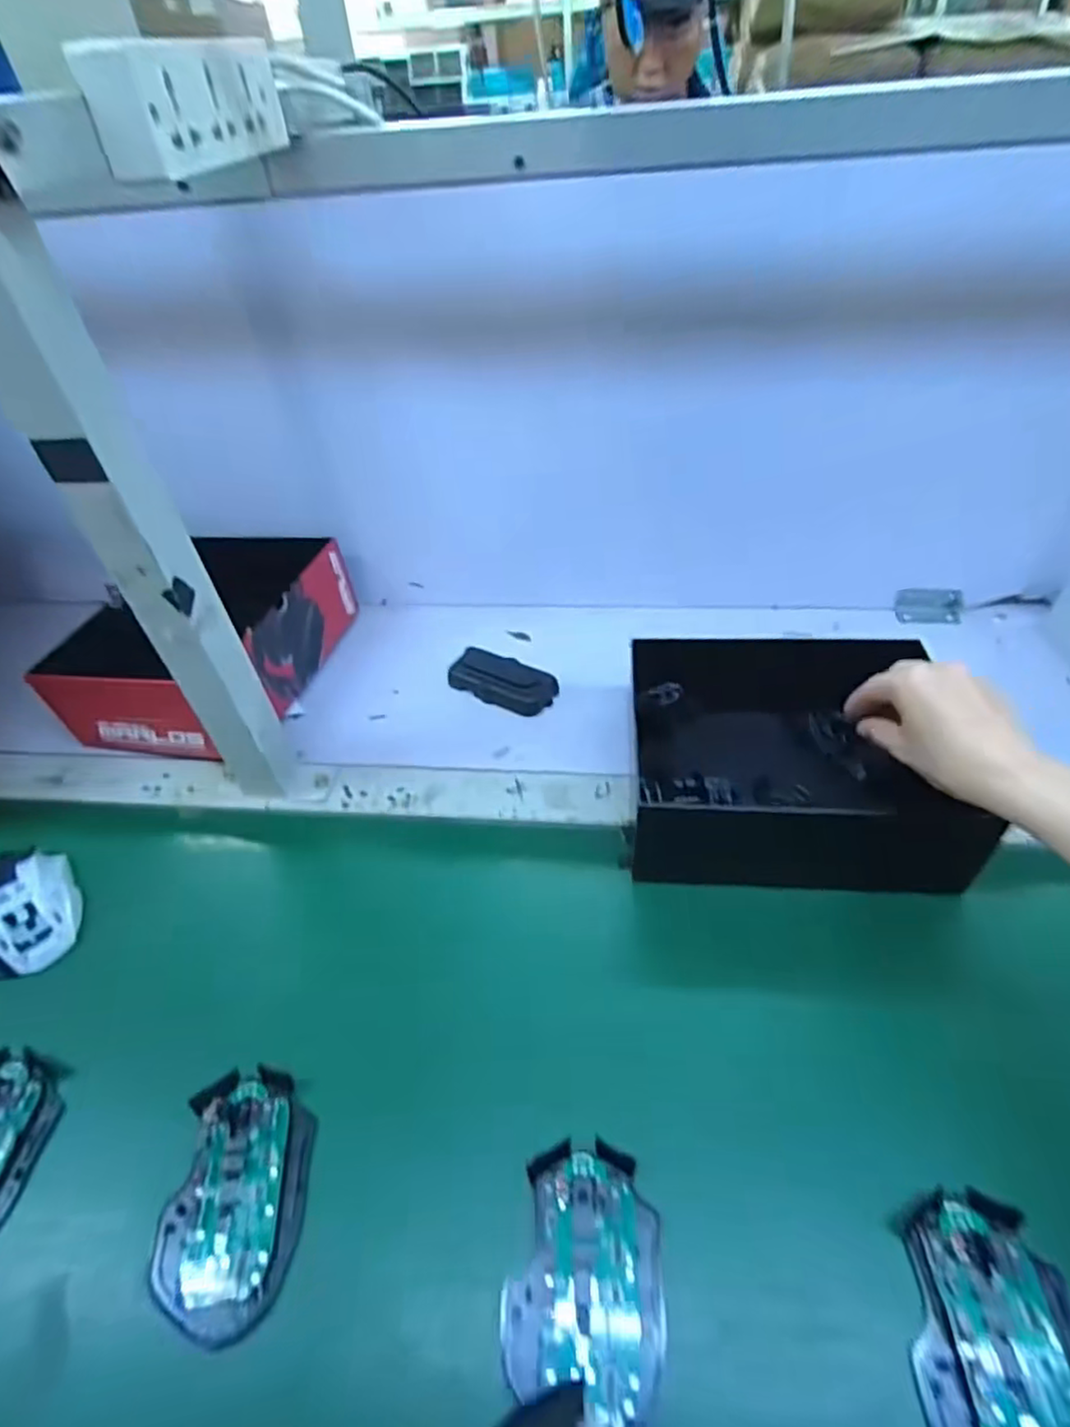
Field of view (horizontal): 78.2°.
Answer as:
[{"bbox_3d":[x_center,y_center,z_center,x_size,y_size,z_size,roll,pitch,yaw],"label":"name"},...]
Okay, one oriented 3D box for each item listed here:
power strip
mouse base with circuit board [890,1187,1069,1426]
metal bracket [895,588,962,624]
[{"bbox_3d":[-0.184,-0.329,0.357,0.028,0.050,0.169,1,47,7],"label":"power strip"},{"bbox_3d":[0.207,0.283,0.290,0.073,0.013,0.113,1,47,7],"label":"mouse base with circuit board"},{"bbox_3d":[0.397,-0.108,0.660,0.060,0.022,0.026,1,47,7],"label":"metal bracket"}]

